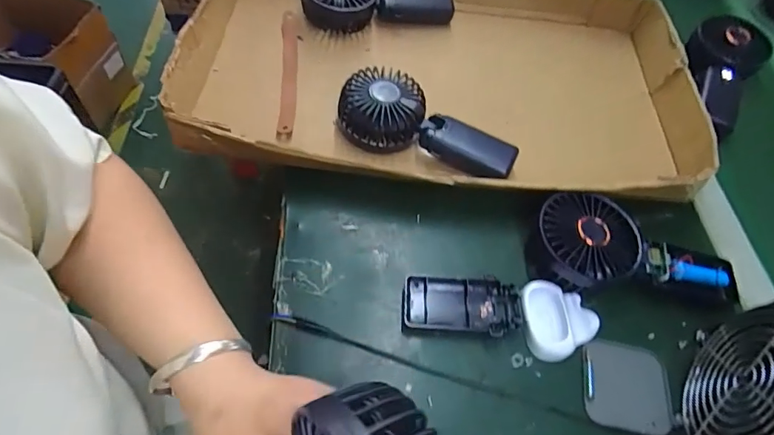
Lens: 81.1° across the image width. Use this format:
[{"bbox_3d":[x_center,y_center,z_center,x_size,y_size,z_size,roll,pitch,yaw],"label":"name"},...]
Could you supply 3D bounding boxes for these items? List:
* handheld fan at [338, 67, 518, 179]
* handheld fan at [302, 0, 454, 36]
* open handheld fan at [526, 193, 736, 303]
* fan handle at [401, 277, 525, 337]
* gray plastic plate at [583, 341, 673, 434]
[{"bbox_3d":[0.041,-0.092,0.454,0.181,0.047,0.076,17,57,5],"label":"handheld fan"},{"bbox_3d":[-0.010,-0.263,0.558,0.185,0.055,0.080,0,57,-6],"label":"handheld fan"},{"bbox_3d":[0.214,0.026,0.395,0.190,0.038,0.085,5,57,-3],"label":"open handheld fan"},{"bbox_3d":[0.062,0.072,0.372,0.093,0.010,0.046,5,58,-3],"label":"fan handle"},{"bbox_3d":[0.188,0.133,0.355,0.065,0.004,0.064,12,58,1],"label":"gray plastic plate"}]

